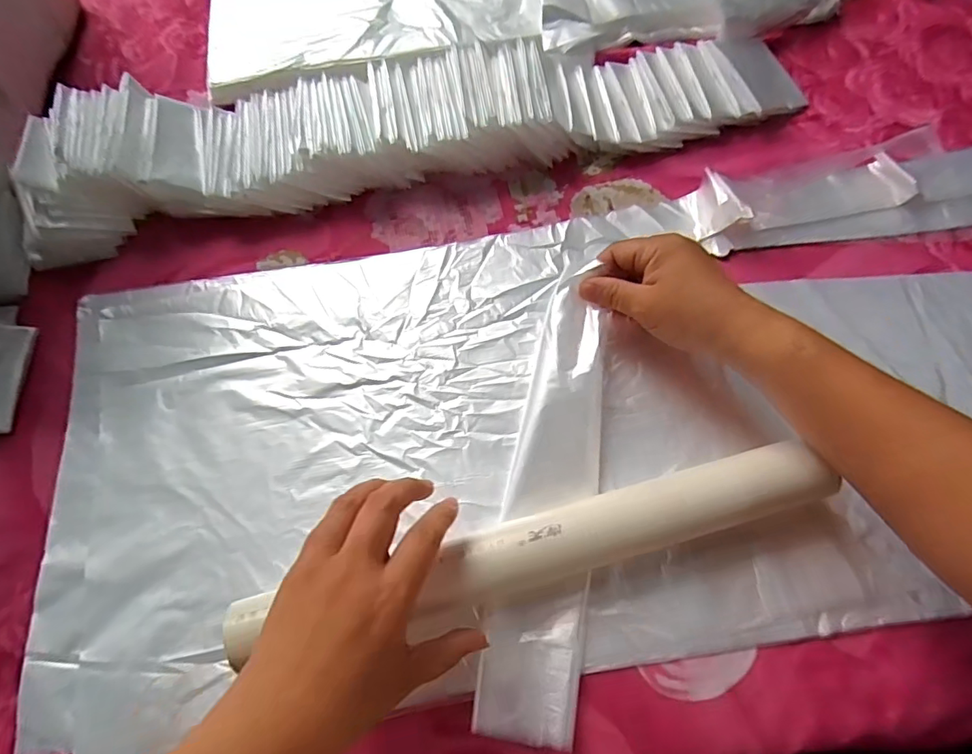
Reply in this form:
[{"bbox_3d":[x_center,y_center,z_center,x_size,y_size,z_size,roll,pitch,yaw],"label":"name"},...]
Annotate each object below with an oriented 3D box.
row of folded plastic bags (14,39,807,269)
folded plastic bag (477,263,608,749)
[{"bbox_3d":[-0.051,-0.211,0.418,0.639,0.053,0.120,-11,70,-1],"label":"row of folded plastic bags"},{"bbox_3d":[0.042,0.071,0.327,0.057,0.021,0.271,8,73,6],"label":"folded plastic bag"}]

